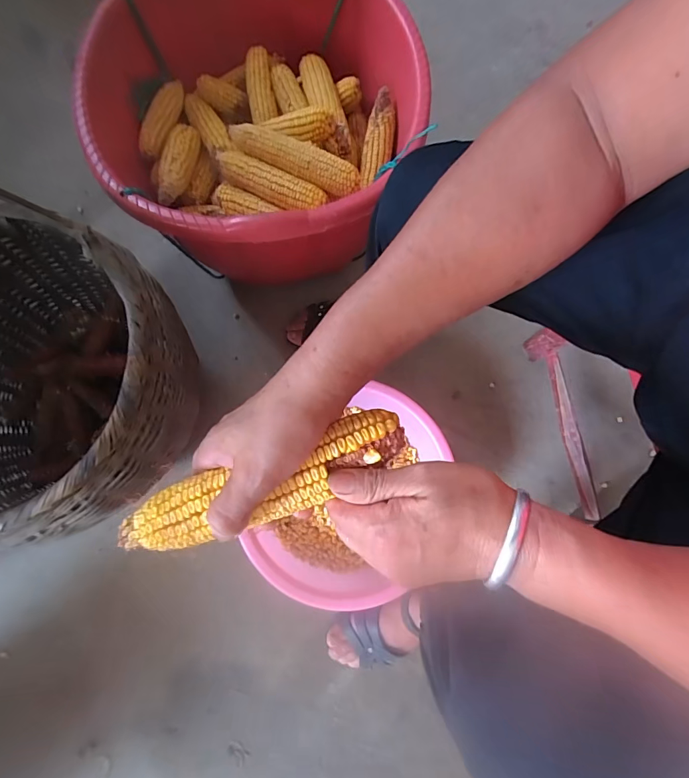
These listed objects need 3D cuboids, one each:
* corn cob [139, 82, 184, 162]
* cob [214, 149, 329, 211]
[{"bbox_3d":[-0.287,-0.441,0.626,0.033,0.040,0.148,15,78,2],"label":"corn cob"},{"bbox_3d":[-0.110,-0.304,0.582,0.166,0.039,0.041,23,78,4],"label":"cob"}]

